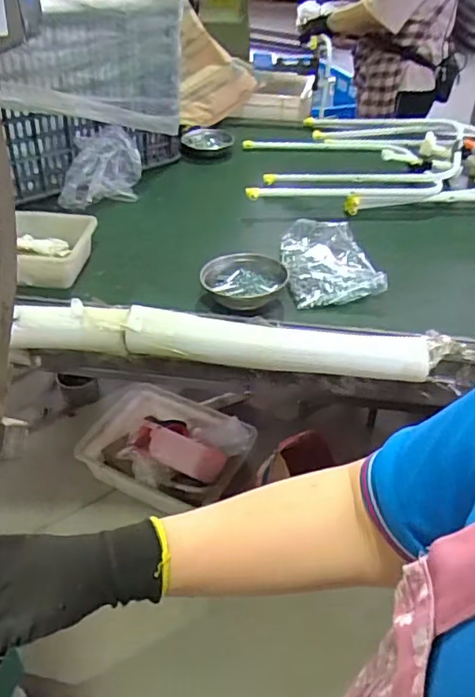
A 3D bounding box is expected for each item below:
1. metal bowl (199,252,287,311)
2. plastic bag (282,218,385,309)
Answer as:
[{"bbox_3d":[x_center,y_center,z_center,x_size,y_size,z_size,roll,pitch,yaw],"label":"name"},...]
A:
[{"bbox_3d":[0.014,-0.125,0.988,0.157,0.042,0.153,-4,40,-6],"label":"metal bowl"},{"bbox_3d":[0.179,-0.183,1.082,0.171,0.035,0.297,-1,39,-2],"label":"plastic bag"}]

